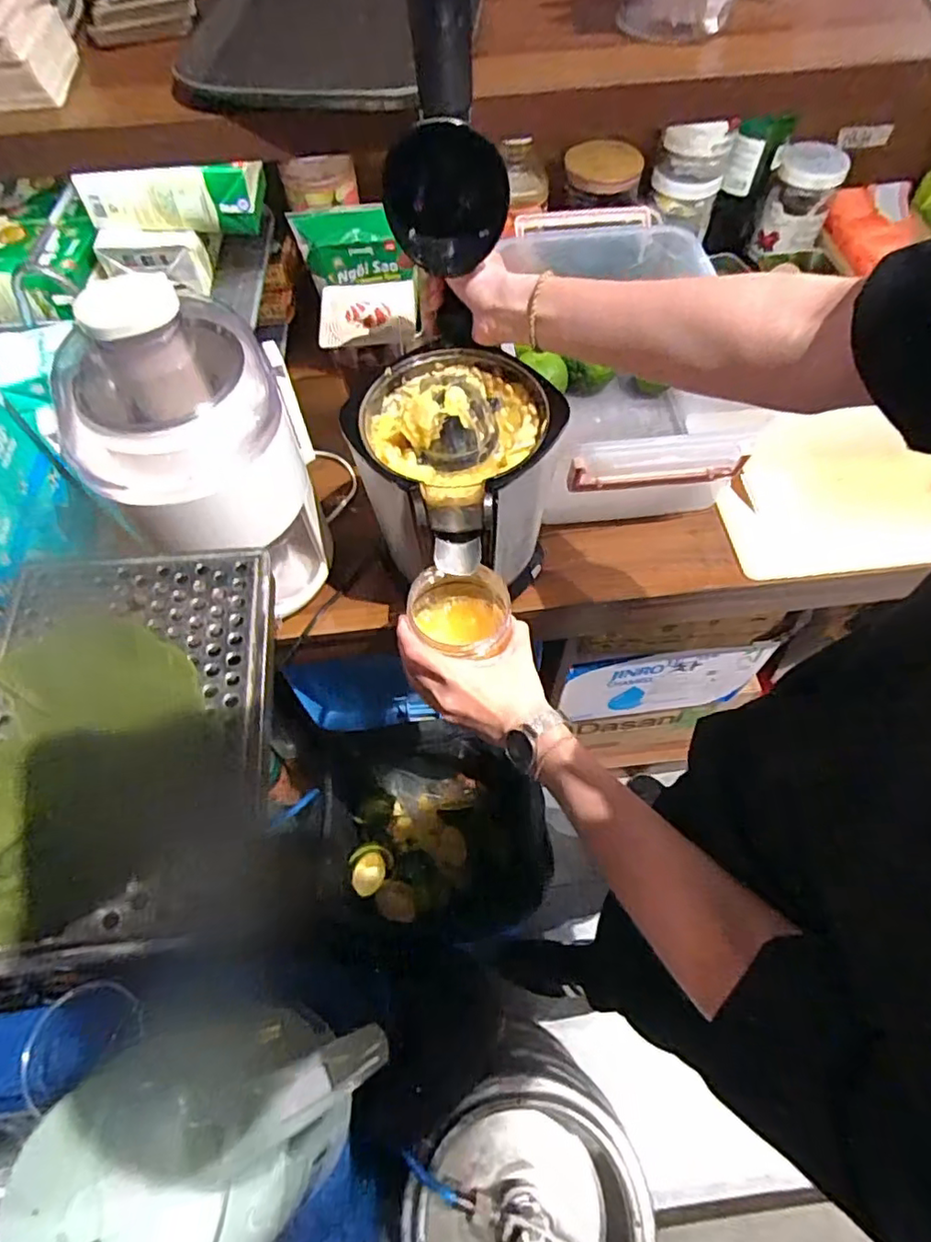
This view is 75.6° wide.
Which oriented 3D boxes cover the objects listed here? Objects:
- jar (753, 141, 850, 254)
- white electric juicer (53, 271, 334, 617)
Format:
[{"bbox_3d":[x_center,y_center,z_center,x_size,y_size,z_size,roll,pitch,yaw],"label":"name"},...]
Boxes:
[{"bbox_3d":[0.456,-0.581,0.823,0.091,0.118,0.081,21,64,13],"label":"jar"},{"bbox_3d":[-0.233,-0.144,0.557,0.172,0.257,0.180,-1,61,1],"label":"white electric juicer"}]

